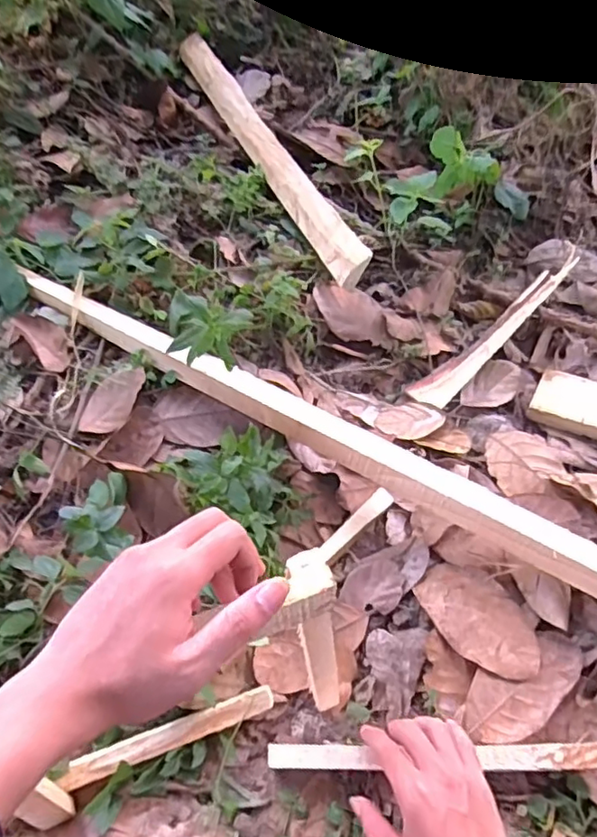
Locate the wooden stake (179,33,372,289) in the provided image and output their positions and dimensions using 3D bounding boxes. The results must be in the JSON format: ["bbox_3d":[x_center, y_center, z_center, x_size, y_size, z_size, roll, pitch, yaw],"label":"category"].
[{"bbox_3d":[-0.062,-0.436,0.936,0.047,0.057,0.686,-22,60,-9],"label":"wooden stake"}]

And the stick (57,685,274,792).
[{"bbox_3d":[-0.115,0.283,0.538,0.188,0.017,0.023,-20,60,-8],"label":"stick"}]

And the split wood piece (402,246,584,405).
[{"bbox_3d":[0.261,-0.111,0.773,0.293,0.017,0.045,-40,73,-11],"label":"split wood piece"}]

